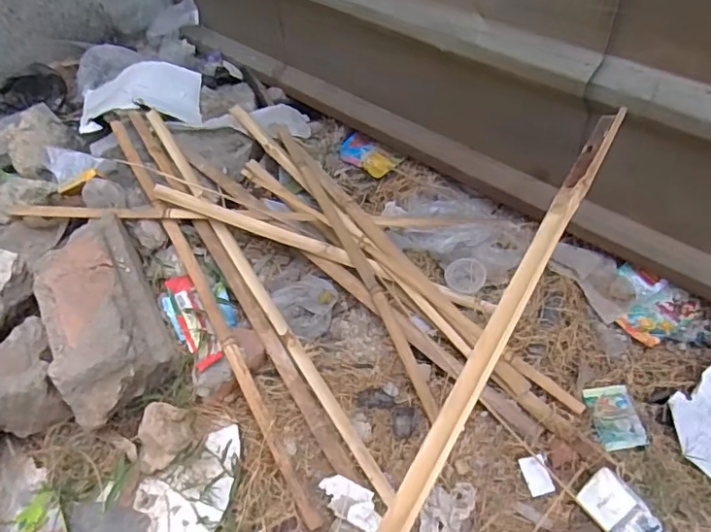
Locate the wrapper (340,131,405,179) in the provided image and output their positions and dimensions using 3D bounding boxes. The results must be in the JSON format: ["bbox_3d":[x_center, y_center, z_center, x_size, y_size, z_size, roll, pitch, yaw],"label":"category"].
[{"bbox_3d":[0.025,-0.245,1.220,0.149,0.017,0.083,35,61,29],"label":"wrapper"}]

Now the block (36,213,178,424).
[{"bbox_3d":[-0.399,0.076,0.871,0.153,0.110,0.320,-26,52,-16],"label":"block"}]

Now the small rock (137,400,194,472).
[{"bbox_3d":[-0.286,0.256,0.824,0.074,0.040,0.096,13,52,15],"label":"small rock"}]

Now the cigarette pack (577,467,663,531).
[{"bbox_3d":[0.350,0.324,0.737,0.064,0.017,0.097,-32,61,-19],"label":"cigarette pack"}]

